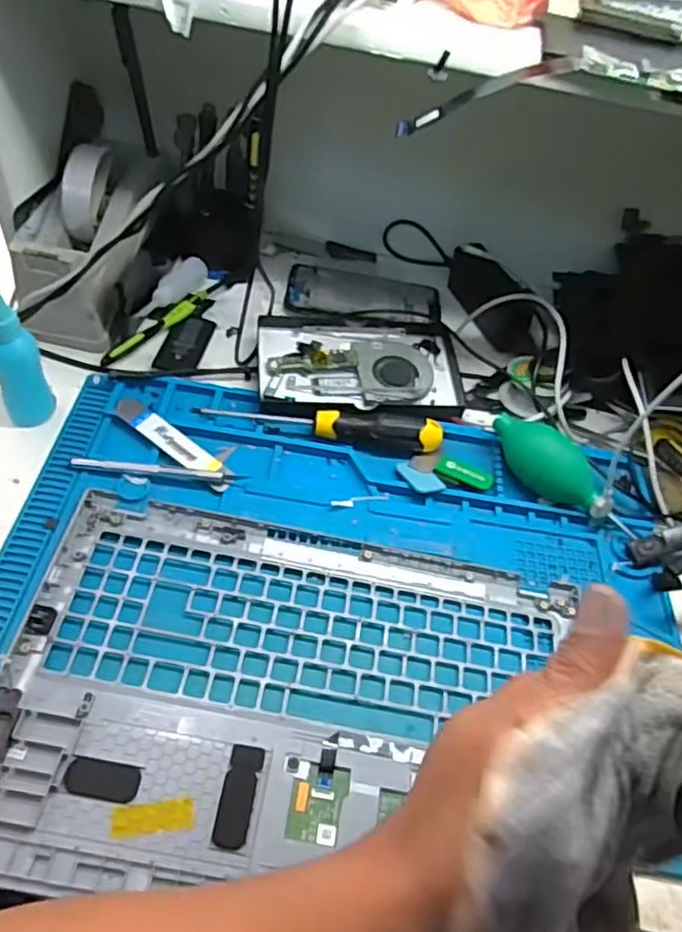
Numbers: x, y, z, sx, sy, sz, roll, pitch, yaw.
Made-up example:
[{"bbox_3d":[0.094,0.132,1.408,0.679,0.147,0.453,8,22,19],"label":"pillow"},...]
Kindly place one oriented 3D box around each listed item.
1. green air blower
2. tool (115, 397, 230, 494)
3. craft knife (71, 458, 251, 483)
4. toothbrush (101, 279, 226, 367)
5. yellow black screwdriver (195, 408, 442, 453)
[{"bbox_3d":[0.169,-0.001,0.527,0.110,0.040,0.040,32,53,15],"label":"green air blower"},{"bbox_3d":[-0.133,-0.021,0.516,0.118,0.010,0.024,32,57,20],"label":"tool"},{"bbox_3d":[-0.136,0.003,0.492,0.125,0.012,0.012,5,52,0],"label":"craft knife"},{"bbox_3d":[-0.157,-0.134,0.602,0.017,0.011,0.154,31,57,19],"label":"toothbrush"},{"bbox_3d":[-0.017,-0.033,0.540,0.200,0.026,0.024,5,52,0],"label":"yellow black screwdriver"}]

